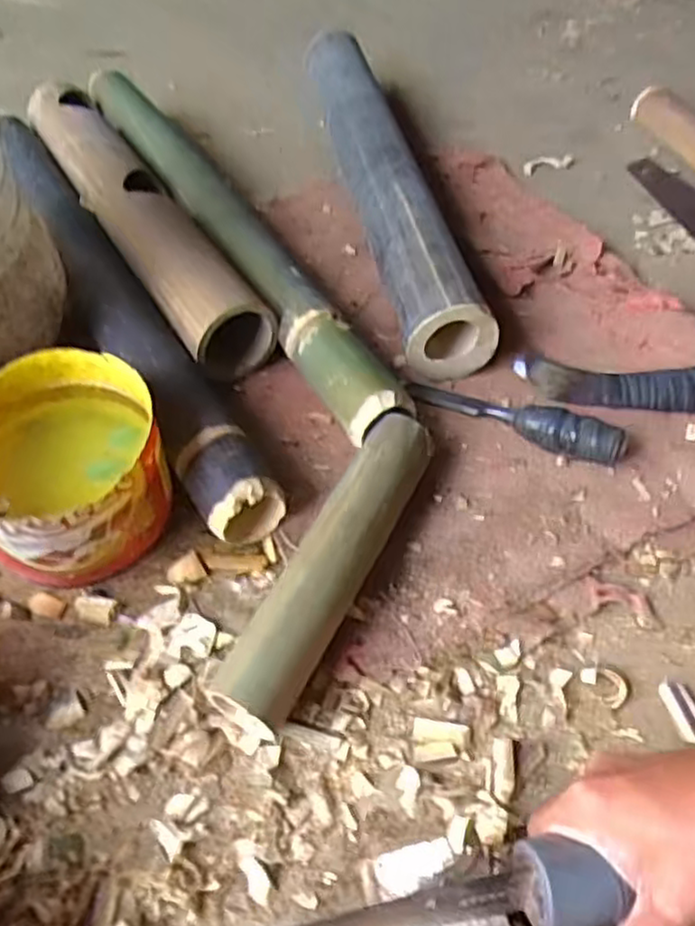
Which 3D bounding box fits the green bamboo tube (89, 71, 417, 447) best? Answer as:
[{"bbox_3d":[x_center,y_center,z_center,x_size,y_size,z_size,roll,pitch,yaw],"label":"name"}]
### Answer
[{"bbox_3d":[-0.131,-0.247,0.758,0.054,0.061,0.638,-24,57,-20],"label":"green bamboo tube"}]

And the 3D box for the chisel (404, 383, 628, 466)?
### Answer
[{"bbox_3d":[0.142,-0.045,0.622,0.192,0.038,0.028,25,56,17],"label":"chisel"}]

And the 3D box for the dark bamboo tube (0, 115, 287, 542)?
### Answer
[{"bbox_3d":[-0.236,-0.169,0.695,0.073,0.068,0.622,-26,57,-21],"label":"dark bamboo tube"}]

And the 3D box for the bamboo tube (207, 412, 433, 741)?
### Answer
[{"bbox_3d":[-0.011,0.070,0.526,0.064,0.057,0.254,23,56,15],"label":"bamboo tube"}]

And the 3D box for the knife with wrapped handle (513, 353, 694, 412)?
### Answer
[{"bbox_3d":[0.262,-0.071,0.654,0.214,0.033,0.044,5,52,17],"label":"knife with wrapped handle"}]

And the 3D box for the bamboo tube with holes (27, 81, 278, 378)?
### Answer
[{"bbox_3d":[-0.225,-0.271,0.763,0.081,0.073,0.499,-26,58,-20],"label":"bamboo tube with holes"}]

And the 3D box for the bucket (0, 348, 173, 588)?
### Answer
[{"bbox_3d":[-0.216,0.004,0.551,0.148,0.094,0.155,1,53,-1],"label":"bucket"}]

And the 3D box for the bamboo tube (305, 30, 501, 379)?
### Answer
[{"bbox_3d":[0.038,-0.333,0.818,0.085,0.085,0.602,-8,54,-8],"label":"bamboo tube"}]

